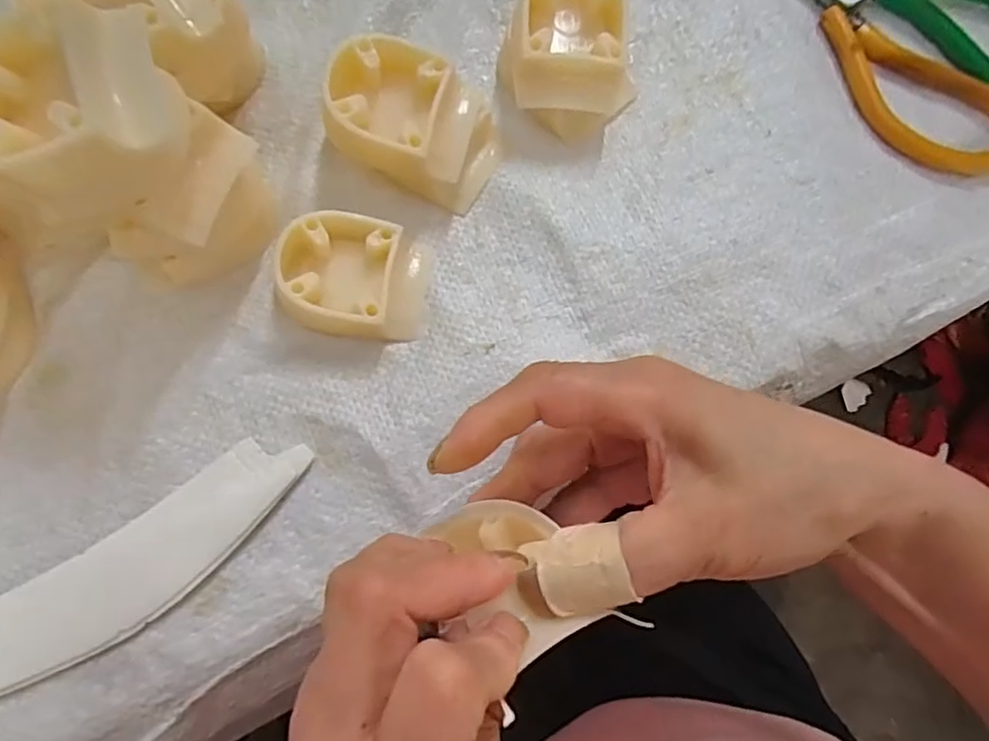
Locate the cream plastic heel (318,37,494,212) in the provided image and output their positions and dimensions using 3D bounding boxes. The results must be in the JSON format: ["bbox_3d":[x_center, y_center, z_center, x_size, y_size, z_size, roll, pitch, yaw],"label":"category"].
[{"bbox_3d":[-0.034,-0.102,0.262,0.064,0.044,0.050,12,77,2],"label":"cream plastic heel"}]

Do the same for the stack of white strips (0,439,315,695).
[{"bbox_3d":[-0.143,0.079,0.234,0.158,0.012,0.038,-33,80,-8],"label":"stack of white strips"}]

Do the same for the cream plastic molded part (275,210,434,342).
[{"bbox_3d":[-0.059,-0.040,0.258,0.060,0.023,0.050,6,77,1],"label":"cream plastic molded part"}]

